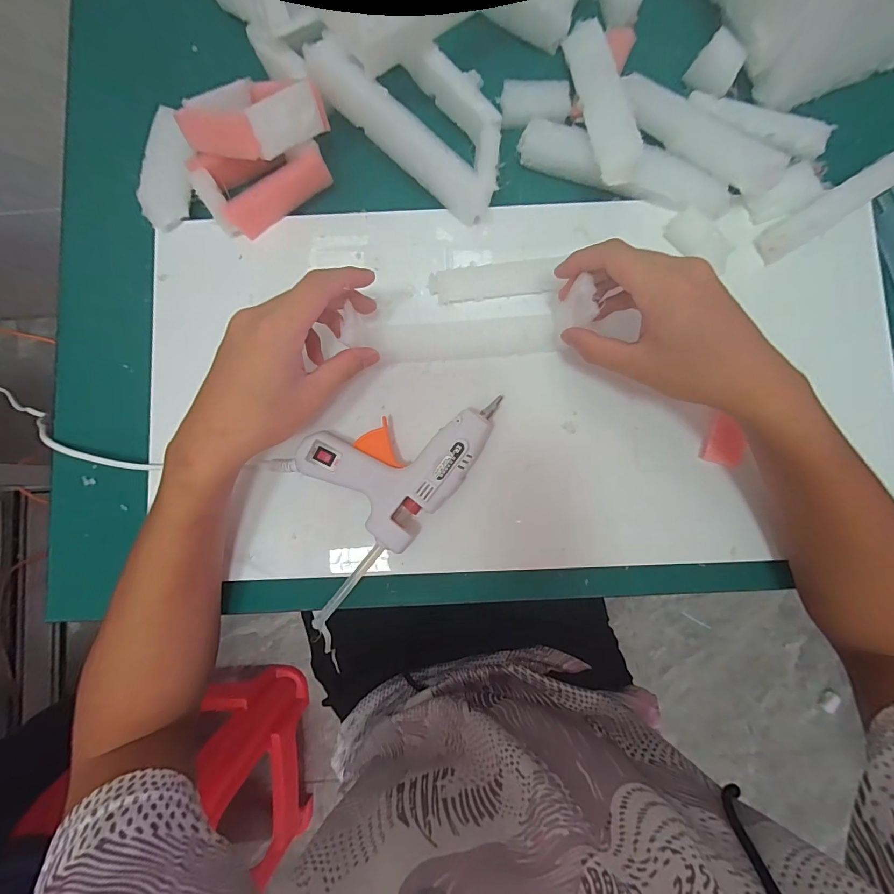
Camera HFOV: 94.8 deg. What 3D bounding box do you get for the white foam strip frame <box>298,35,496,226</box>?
[{"bbox_3d":[-0.018,-0.265,0.327,0.164,0.050,0.082,38,86,5],"label":"white foam strip frame"}]

